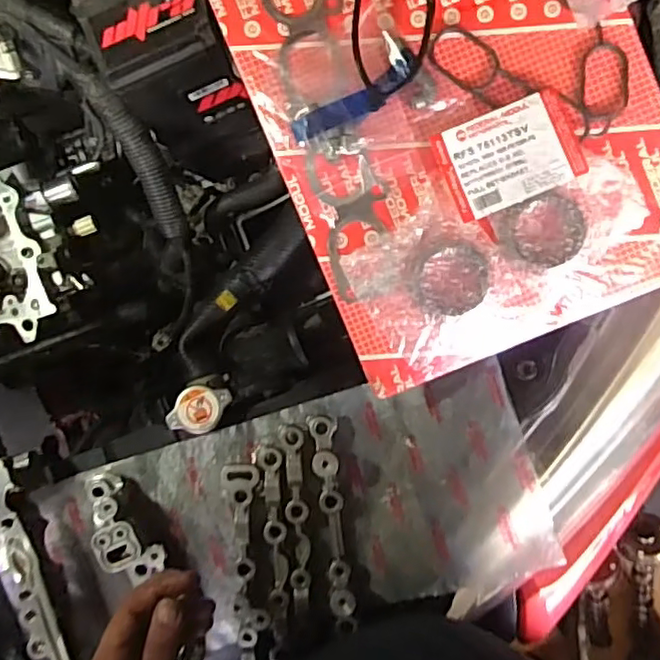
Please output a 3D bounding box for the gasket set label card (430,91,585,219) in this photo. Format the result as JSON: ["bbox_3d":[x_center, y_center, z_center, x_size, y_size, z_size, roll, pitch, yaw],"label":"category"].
[{"bbox_3d":[0.134,-0.130,0.462,0.099,0.005,0.070,-21,88,4],"label":"gasket set label card"}]

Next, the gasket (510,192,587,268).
[{"bbox_3d":[0.163,-0.075,0.464,0.054,0.014,0.053,-1,83,5],"label":"gasket"}]

